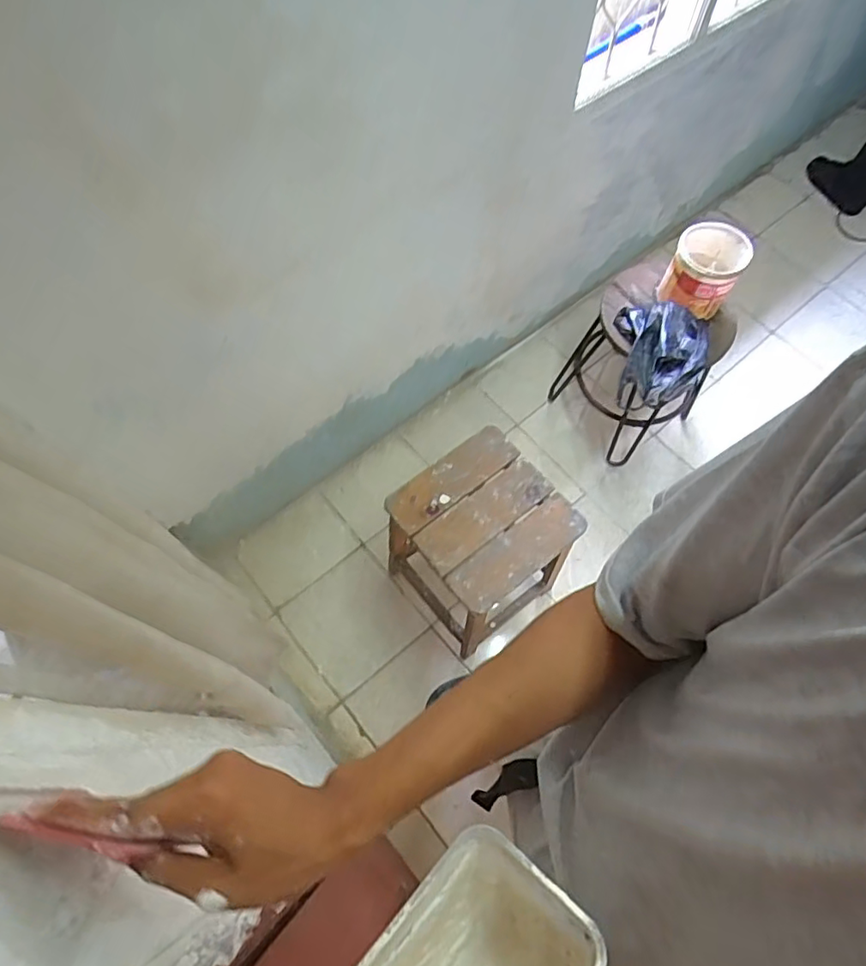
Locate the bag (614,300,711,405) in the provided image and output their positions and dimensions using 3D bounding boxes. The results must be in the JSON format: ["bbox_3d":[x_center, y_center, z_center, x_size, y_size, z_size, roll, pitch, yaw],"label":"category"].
[{"bbox_3d":[0.521,-0.310,1.350,0.194,0.098,0.282,15,67,6],"label":"bag"}]

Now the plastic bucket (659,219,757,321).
[{"bbox_3d":[0.649,-0.513,1.384,0.153,0.136,0.189,35,70,14],"label":"plastic bucket"}]

